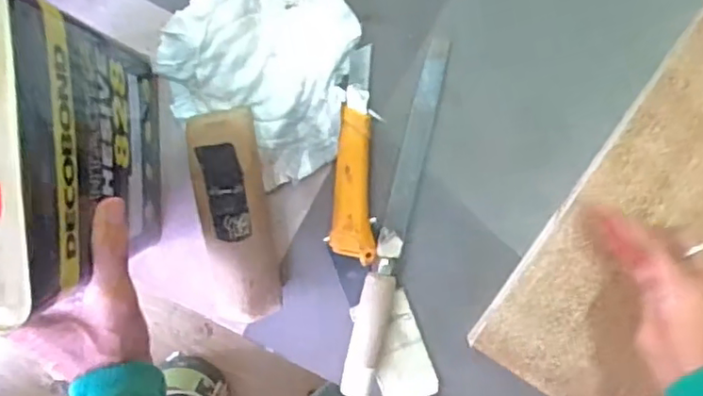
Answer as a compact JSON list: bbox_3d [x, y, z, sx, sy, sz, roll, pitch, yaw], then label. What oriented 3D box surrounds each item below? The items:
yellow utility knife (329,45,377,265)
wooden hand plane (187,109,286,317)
[{"bbox_3d":[0.004,-0.038,0.515,0.036,0.021,0.180,2,96,0],"label":"yellow utility knife"},{"bbox_3d":[-0.095,0.015,0.498,0.055,0.057,0.172,-6,95,1],"label":"wooden hand plane"}]

